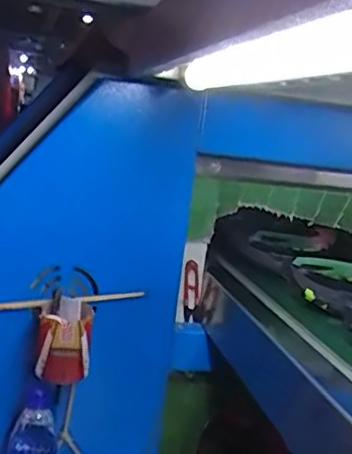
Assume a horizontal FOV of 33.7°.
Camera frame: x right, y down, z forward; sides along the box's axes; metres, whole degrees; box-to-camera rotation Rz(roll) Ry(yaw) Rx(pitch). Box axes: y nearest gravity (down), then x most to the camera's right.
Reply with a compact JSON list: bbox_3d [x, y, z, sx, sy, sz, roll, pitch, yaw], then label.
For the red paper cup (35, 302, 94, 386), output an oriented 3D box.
[{"bbox_3d":[-0.141,0.147,0.734,0.065,0.094,0.060,3,9,-8],"label":"red paper cup"}]

